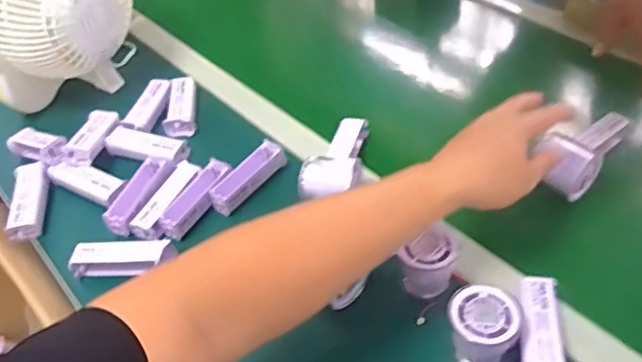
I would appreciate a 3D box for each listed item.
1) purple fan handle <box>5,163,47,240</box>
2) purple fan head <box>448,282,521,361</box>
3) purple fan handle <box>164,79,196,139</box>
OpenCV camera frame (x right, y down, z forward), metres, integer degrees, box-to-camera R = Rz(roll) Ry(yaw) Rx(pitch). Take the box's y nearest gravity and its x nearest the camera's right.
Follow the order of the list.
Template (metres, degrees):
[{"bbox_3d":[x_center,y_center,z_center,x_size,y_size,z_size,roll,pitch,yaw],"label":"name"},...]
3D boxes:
[{"bbox_3d":[-0.352,0.021,0.677,0.036,0.028,0.099,-9,60,-2],"label":"purple fan handle"},{"bbox_3d":[0.139,0.132,0.491,0.058,0.068,0.055,18,50,23],"label":"purple fan head"},{"bbox_3d":[-0.194,-0.102,0.779,0.039,0.027,0.095,-10,45,-3],"label":"purple fan handle"}]

